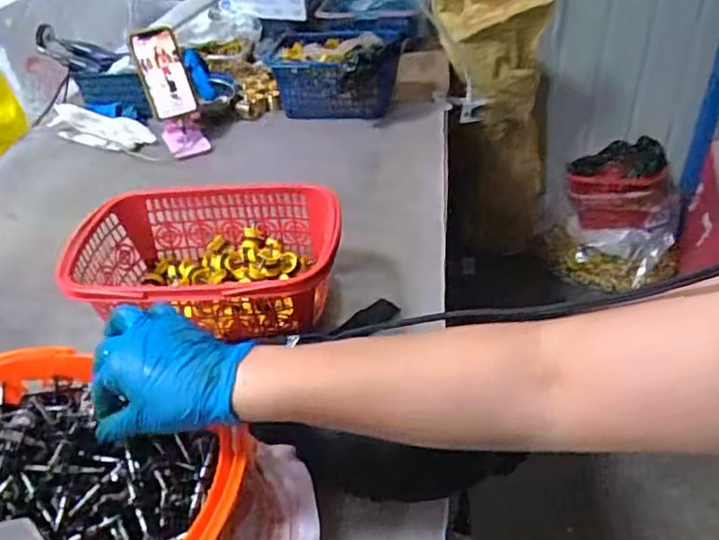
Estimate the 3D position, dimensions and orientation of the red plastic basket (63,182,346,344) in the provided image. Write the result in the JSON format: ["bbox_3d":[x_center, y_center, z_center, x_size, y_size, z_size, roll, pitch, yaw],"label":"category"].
[{"bbox_3d":[-0.169,0.004,0.691,0.277,0.120,0.191,-3,39,3],"label":"red plastic basket"}]

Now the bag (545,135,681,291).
[{"bbox_3d":[0.667,-0.138,1.581,0.314,0.354,0.206,14,43,22],"label":"bag"}]

